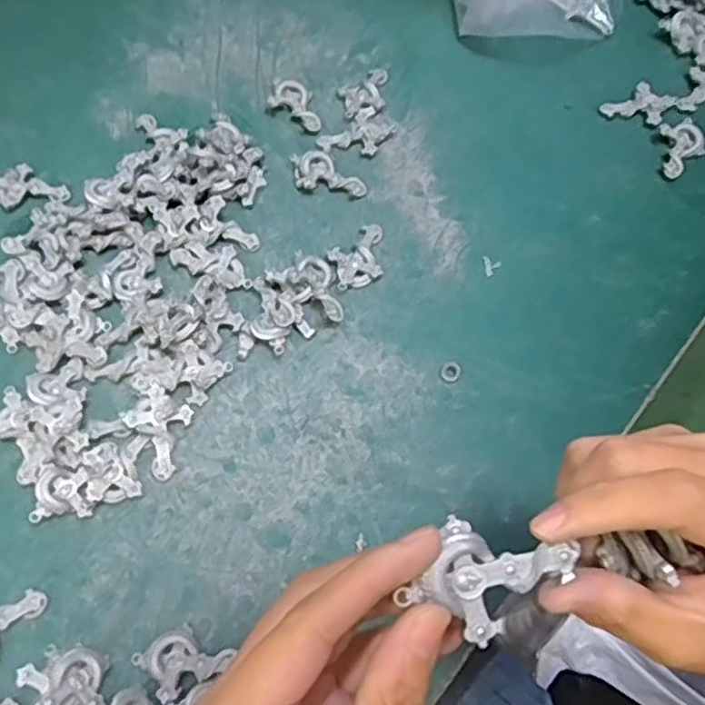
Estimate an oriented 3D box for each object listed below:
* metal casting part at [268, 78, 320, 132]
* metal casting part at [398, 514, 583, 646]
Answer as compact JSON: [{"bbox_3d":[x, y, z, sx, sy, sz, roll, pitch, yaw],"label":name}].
[{"bbox_3d":[-0.034,-0.166,0.484,0.043,0.010,0.027,34,68,13],"label":"metal casting part"},{"bbox_3d":[0.038,0.062,0.199,0.039,0.011,0.033,24,66,9],"label":"metal casting part"}]

